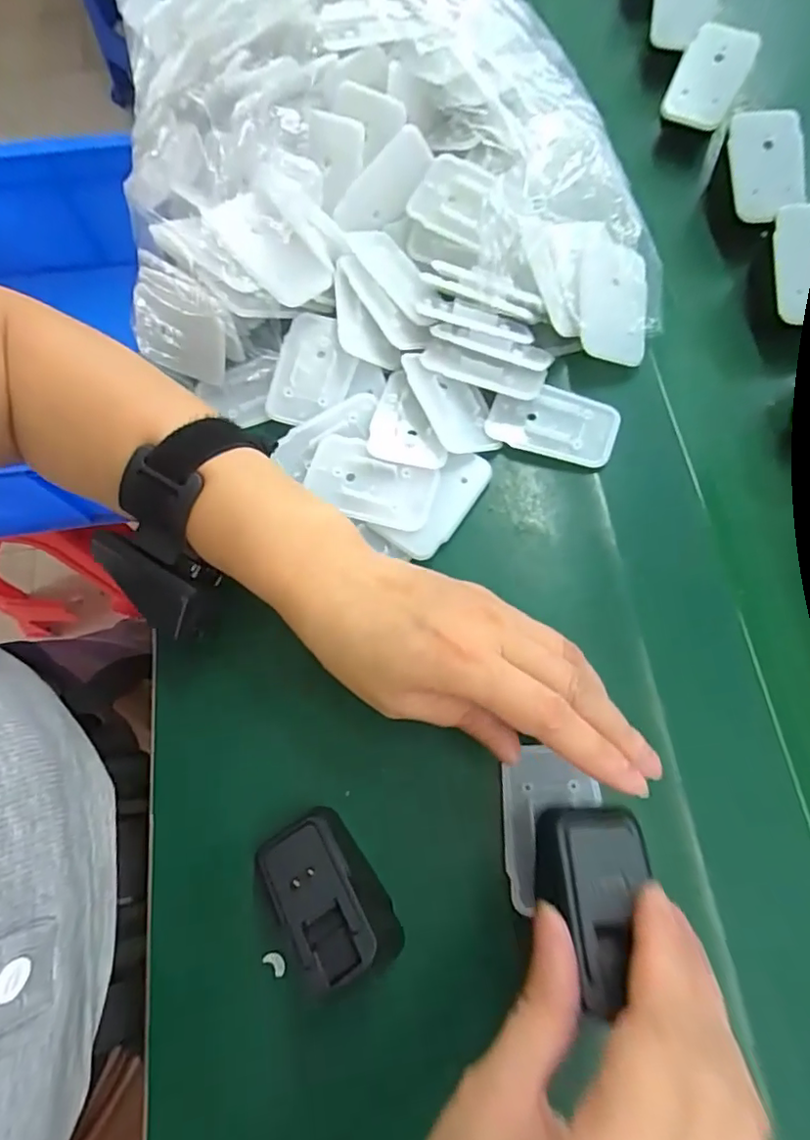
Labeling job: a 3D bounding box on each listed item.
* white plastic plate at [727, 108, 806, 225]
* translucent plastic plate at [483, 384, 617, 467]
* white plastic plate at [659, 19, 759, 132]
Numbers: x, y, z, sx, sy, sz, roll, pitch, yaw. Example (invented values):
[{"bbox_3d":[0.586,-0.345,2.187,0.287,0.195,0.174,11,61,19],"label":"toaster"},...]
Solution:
[{"bbox_3d":[0.221,-0.244,0.336,0.045,0.010,0.062,-9,100,1],"label":"white plastic plate"},{"bbox_3d":[0.082,-0.083,0.309,0.068,0.008,0.041,18,73,8],"label":"translucent plastic plate"},{"bbox_3d":[0.197,-0.320,0.361,0.042,0.011,0.055,25,102,5],"label":"white plastic plate"}]

